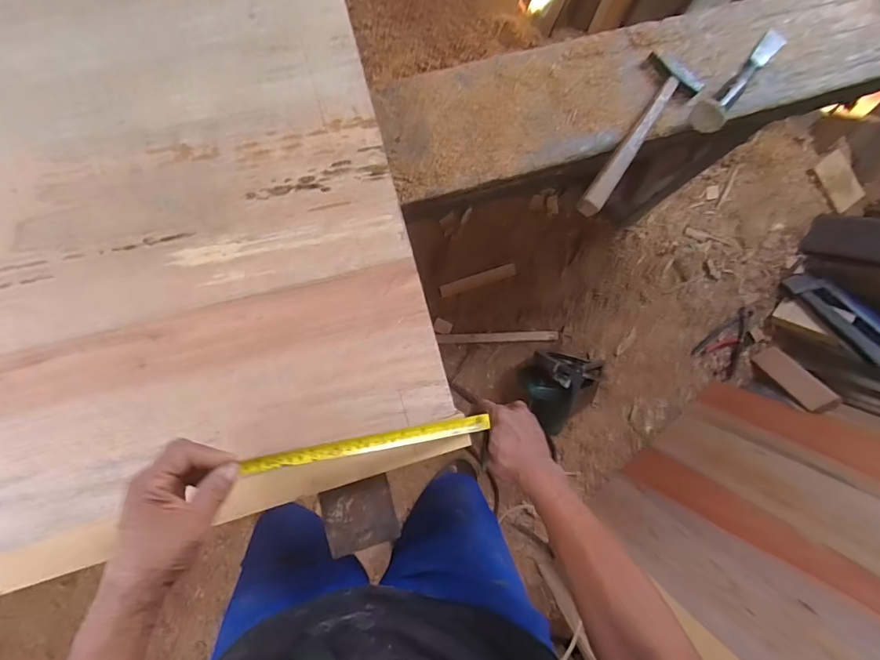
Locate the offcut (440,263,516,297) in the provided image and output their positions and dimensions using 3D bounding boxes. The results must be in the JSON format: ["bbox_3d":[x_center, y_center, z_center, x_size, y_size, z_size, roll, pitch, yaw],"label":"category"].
[{"bbox_3d":[0.103,-0.134,1.221,0.209,0.014,0.033,-18,90,-8],"label":"offcut"}]

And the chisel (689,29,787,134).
[{"bbox_3d":[0.463,-0.383,0.682,0.231,0.045,0.044,-44,93,-8],"label":"chisel"}]

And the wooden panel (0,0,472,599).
[{"bbox_3d":[-0.369,-0.086,0.501,0.652,0.034,0.644,-15,89,-8],"label":"wooden panel"}]

